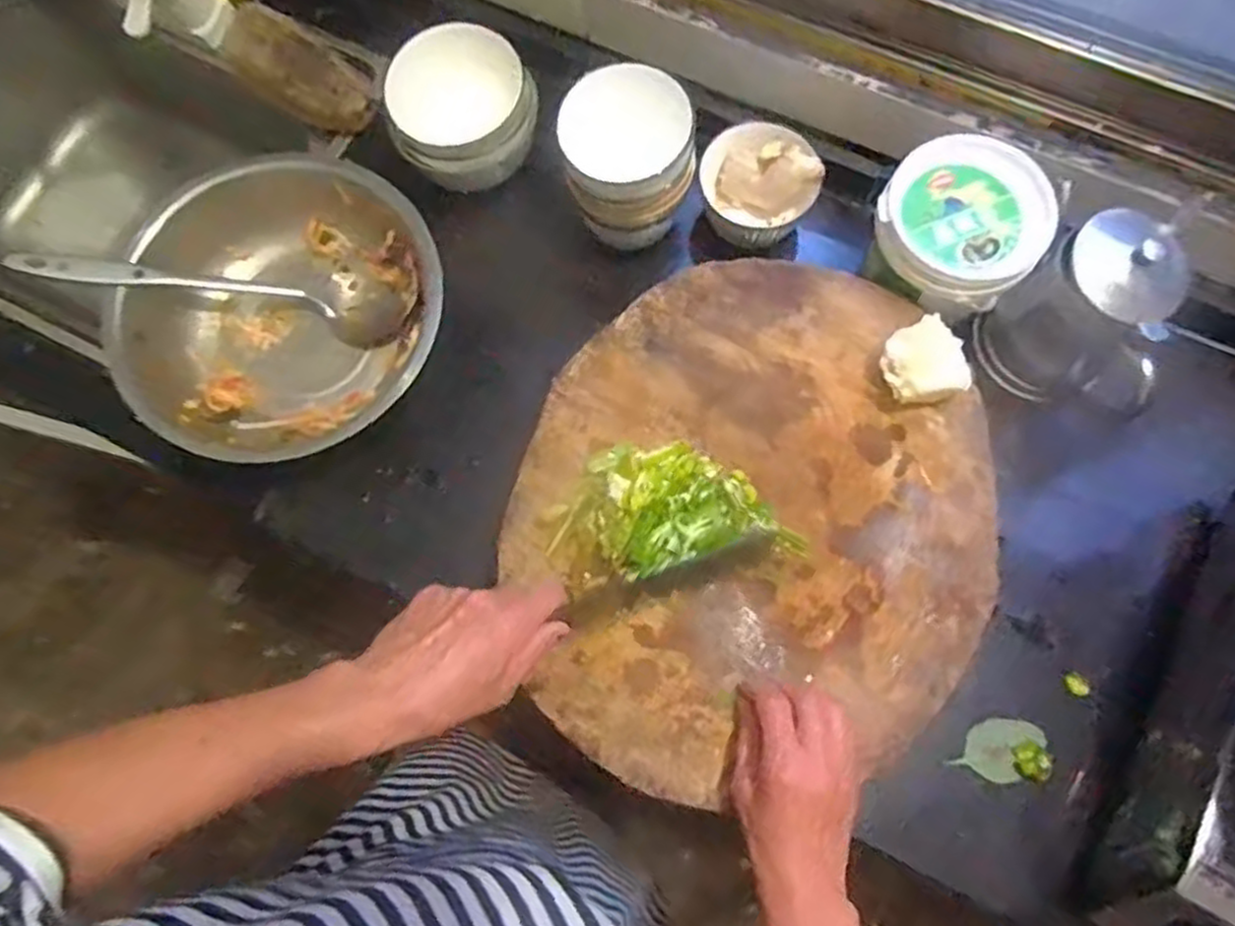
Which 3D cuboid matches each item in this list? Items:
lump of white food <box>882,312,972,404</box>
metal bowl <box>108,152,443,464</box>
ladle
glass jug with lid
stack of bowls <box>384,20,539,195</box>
[{"bbox_3d":[0.234,-0.075,0.566,0.065,0.046,0.052,-19,75,-4],"label":"lump of white food"},{"bbox_3d":[-0.289,-0.132,0.670,0.262,0.091,0.272,0,74,1],"label":"metal bowl"},{"bbox_3d":[-0.348,-0.159,0.665,0.305,0.070,0.077,7,73,-20],"label":"ladle"},{"bbox_3d":[0.387,-0.115,0.595,0.102,0.140,0.127,-41,77,-9],"label":"glass jug with lid"},{"bbox_3d":[-0.149,-0.326,0.684,0.127,0.082,0.118,-36,76,-8],"label":"stack of bowls"}]

